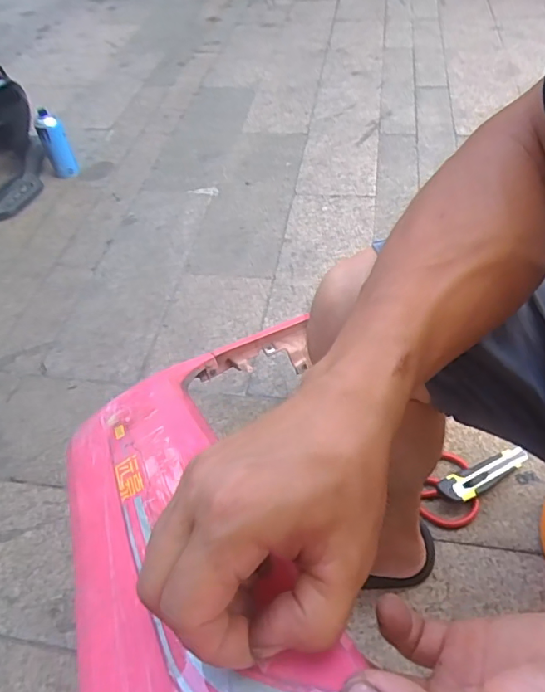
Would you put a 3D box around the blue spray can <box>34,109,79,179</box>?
[{"bbox_3d":[-0.534,-0.496,1.222,0.063,0.154,0.067,-2,55,2],"label":"blue spray can"}]

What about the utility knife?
[{"bbox_3d":[0.299,0.182,0.701,0.144,0.028,0.035,-23,52,-14],"label":"utility knife"}]

